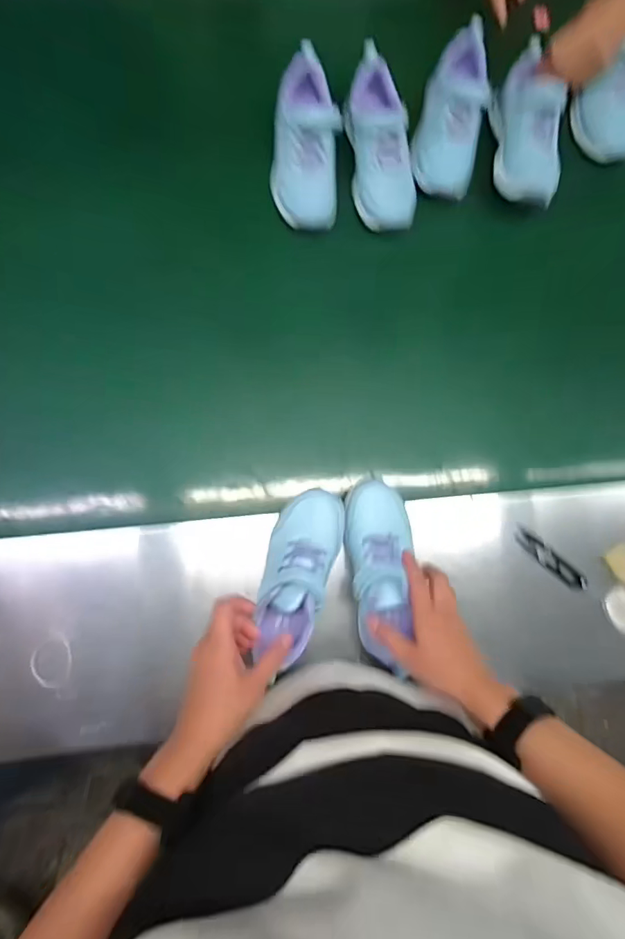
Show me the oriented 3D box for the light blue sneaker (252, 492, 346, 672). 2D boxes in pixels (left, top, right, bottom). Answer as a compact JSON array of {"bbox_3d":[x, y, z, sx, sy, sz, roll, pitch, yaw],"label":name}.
[{"bbox_3d":[-0.013,0.111,0.539,0.075,0.067,0.178,17,78,-3],"label":"light blue sneaker"}]

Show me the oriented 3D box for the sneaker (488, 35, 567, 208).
[{"bbox_3d":[0.283,-0.451,0.645,0.073,0.072,0.221,1,85,-4],"label":"sneaker"}]

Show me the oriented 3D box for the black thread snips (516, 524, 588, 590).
[{"bbox_3d":[0.302,0.117,0.611,0.110,0.017,0.027,41,83,0],"label":"black thread snips"}]

